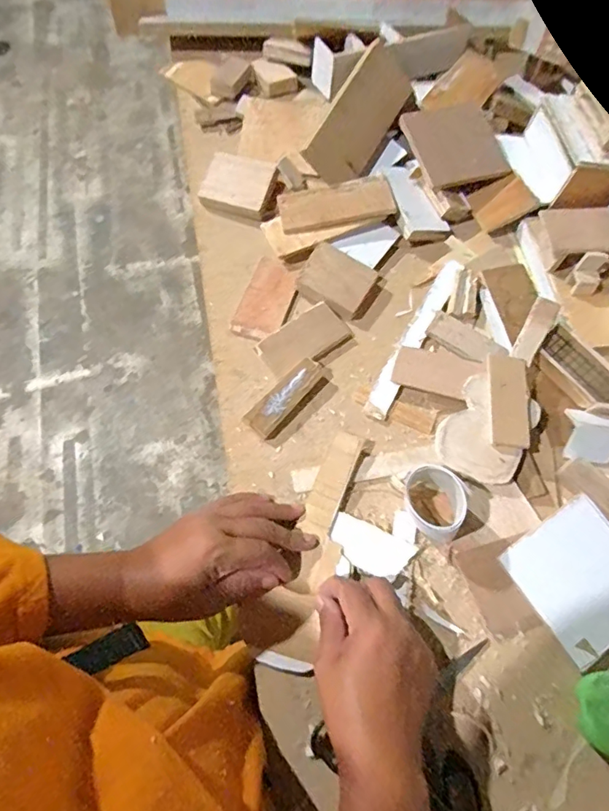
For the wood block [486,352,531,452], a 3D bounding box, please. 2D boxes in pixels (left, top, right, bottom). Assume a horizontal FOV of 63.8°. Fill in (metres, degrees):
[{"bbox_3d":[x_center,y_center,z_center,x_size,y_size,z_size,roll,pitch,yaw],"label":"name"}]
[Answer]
[{"bbox_3d":[0.184,-0.004,0.440,0.032,0.006,0.084,-2,81,20],"label":"wood block"}]

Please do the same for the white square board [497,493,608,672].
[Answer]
[{"bbox_3d":[0.229,0.142,0.404,0.095,0.006,0.101,-32,75,-8],"label":"white square board"}]

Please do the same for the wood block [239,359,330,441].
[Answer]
[{"bbox_3d":[-0.014,-0.008,0.474,0.031,0.023,0.094,41,71,18],"label":"wood block"}]

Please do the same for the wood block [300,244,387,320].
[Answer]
[{"bbox_3d":[0.038,-0.131,0.522,0.078,0.024,0.066,26,67,12],"label":"wood block"}]

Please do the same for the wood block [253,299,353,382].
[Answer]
[{"bbox_3d":[0.000,-0.066,0.499,0.092,0.015,0.049,-35,69,-15],"label":"wood block"}]

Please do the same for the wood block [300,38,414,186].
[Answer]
[{"bbox_3d":[0.064,-0.338,0.576,0.156,0.076,0.023,-54,38,1],"label":"wood block"}]

